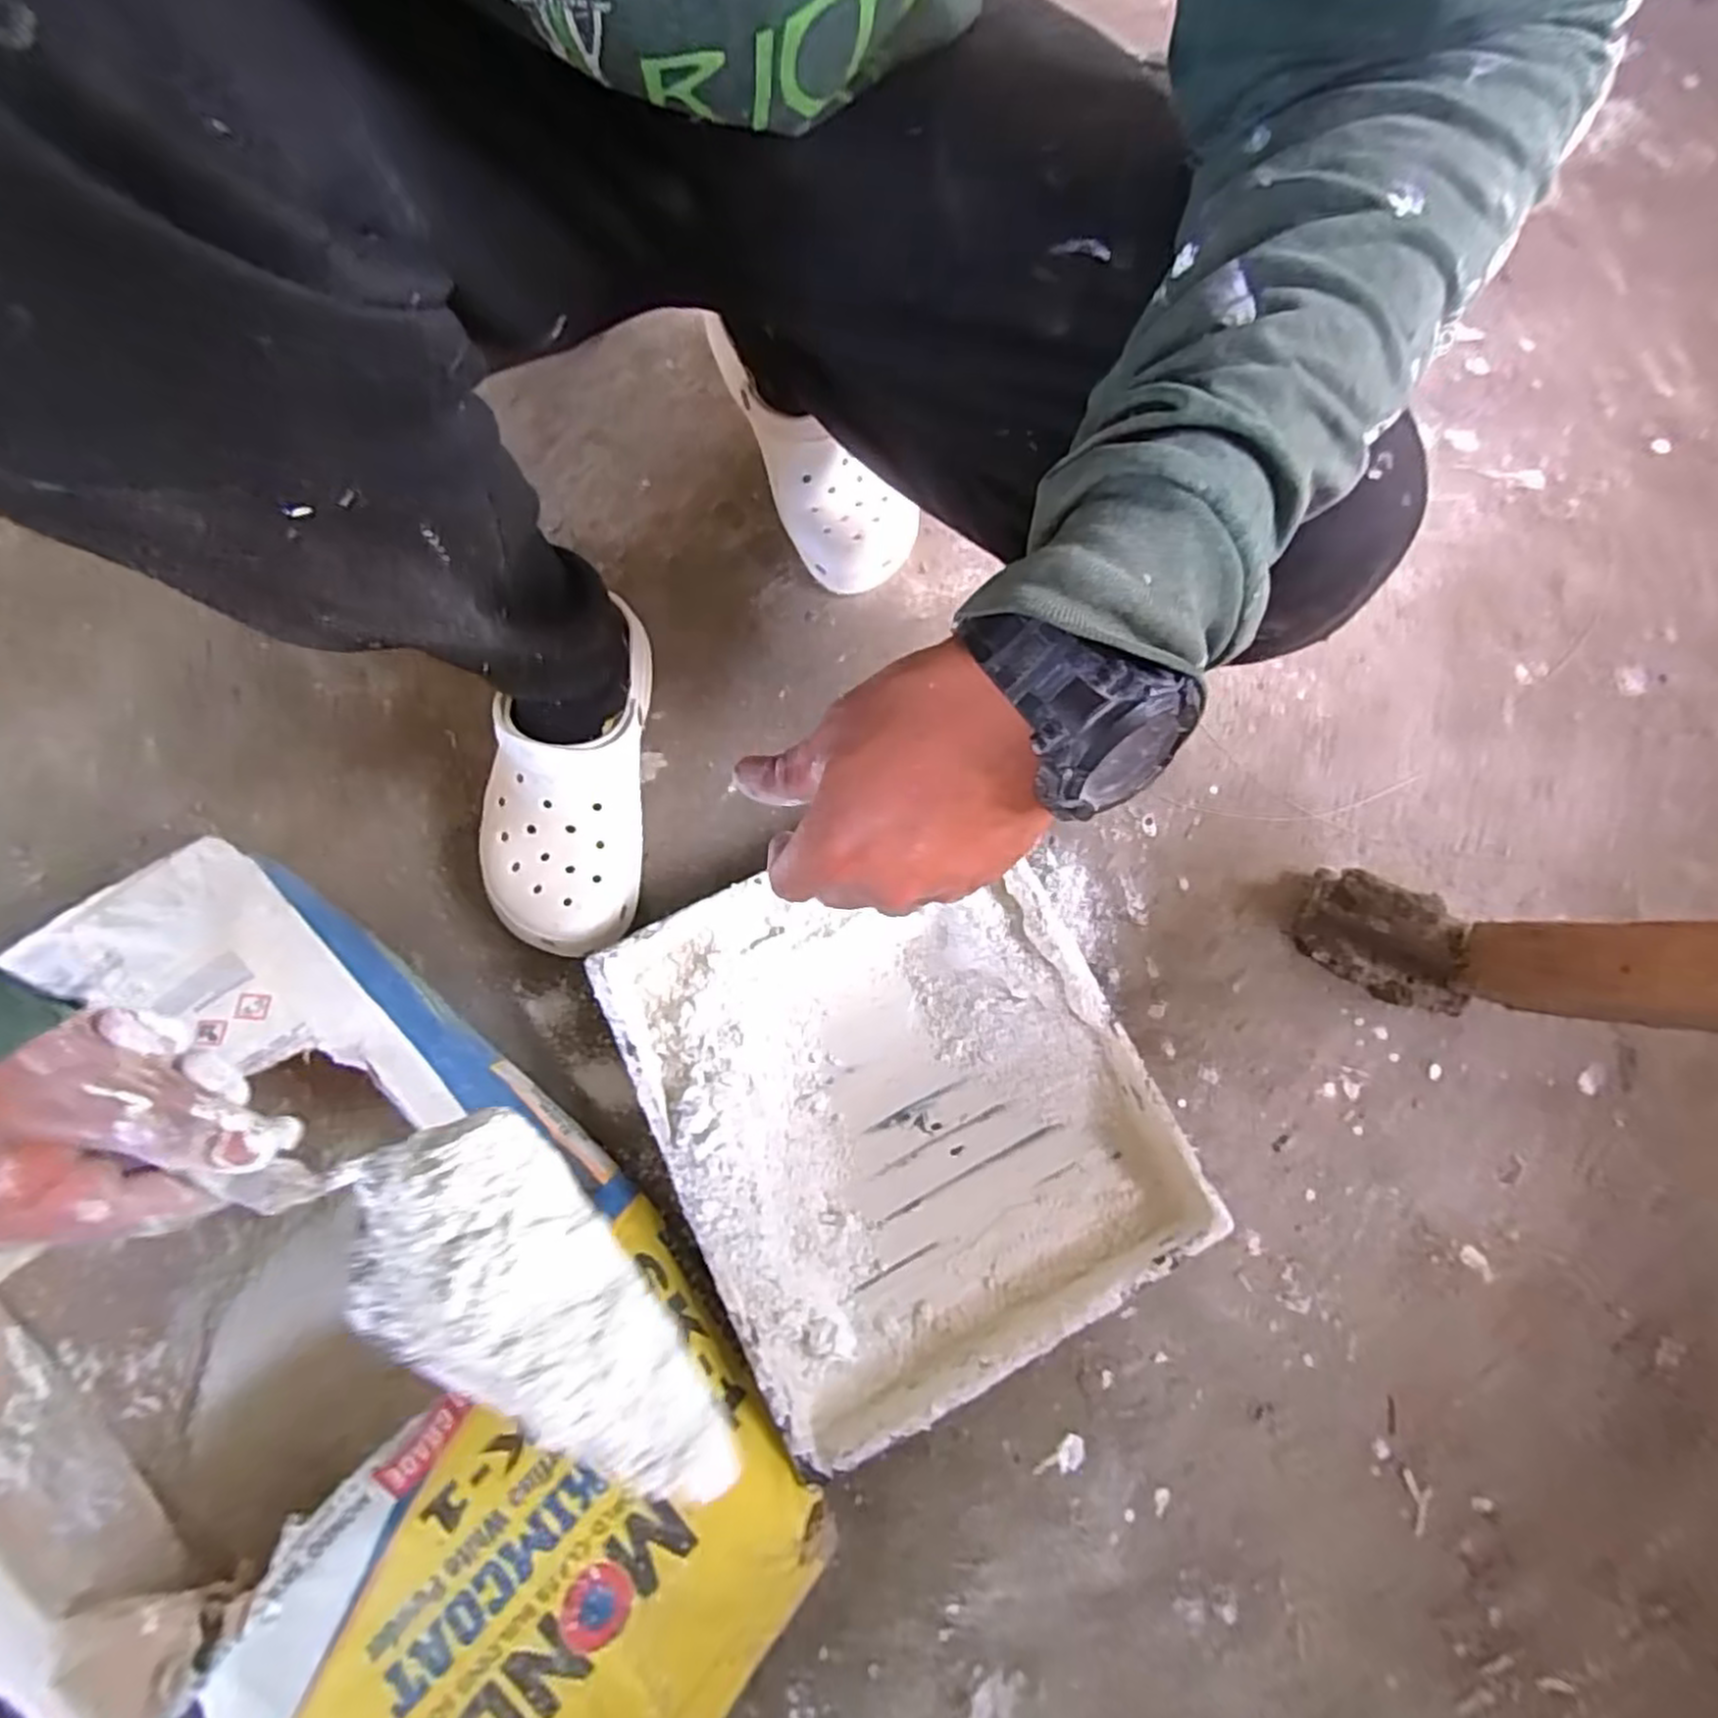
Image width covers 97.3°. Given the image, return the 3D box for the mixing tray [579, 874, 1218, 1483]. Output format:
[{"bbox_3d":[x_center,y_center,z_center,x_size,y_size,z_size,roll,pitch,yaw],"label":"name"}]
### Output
[{"bbox_3d":[0.025,0.153,0.503,0.283,0.083,0.321,-26,77,-8],"label":"mixing tray"}]

